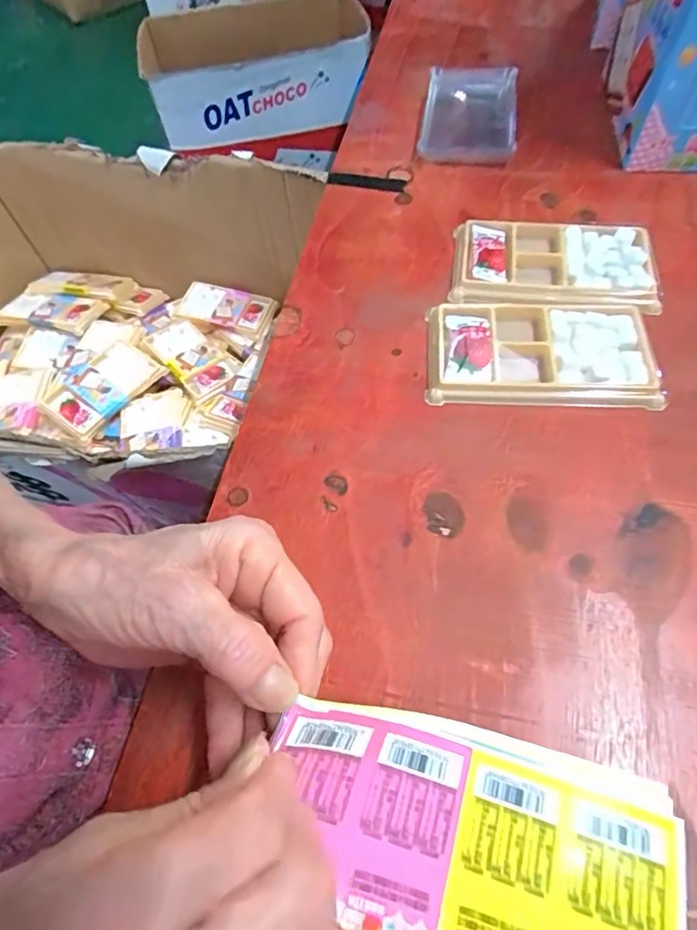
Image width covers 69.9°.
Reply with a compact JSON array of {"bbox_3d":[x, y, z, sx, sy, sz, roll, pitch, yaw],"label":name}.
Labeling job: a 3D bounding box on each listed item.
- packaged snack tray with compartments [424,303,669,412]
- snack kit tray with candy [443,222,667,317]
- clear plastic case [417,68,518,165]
[{"bbox_3d":[0.118,-0.070,0.316,0.132,0.017,0.074,2,59,5],"label":"packaged snack tray with compartments"},{"bbox_3d":[0.141,-0.139,0.352,0.130,0.018,0.088,4,59,6],"label":"snack kit tray with candy"},{"bbox_3d":[0.112,-0.322,0.458,0.081,0.025,0.122,8,60,9],"label":"clear plastic case"}]

